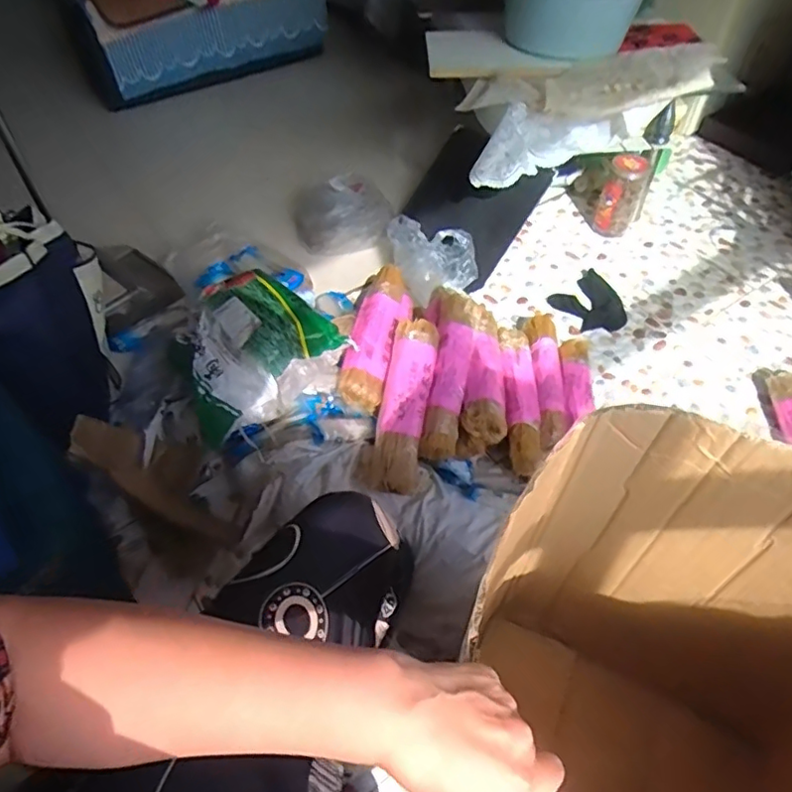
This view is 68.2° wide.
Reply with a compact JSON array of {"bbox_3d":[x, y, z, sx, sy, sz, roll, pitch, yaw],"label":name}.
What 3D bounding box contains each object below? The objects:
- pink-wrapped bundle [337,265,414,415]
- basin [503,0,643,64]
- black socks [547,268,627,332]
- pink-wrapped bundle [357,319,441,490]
[{"bbox_3d":[-0.037,-0.130,1.201,0.097,0.101,0.342,11,52,9],"label":"pink-wrapped bundle"},{"bbox_3d":[0.423,-0.956,1.430,0.327,0.147,0.303,4,51,3],"label":"basin"},{"bbox_3d":[0.493,-0.227,1.455,0.171,0.011,0.186,-27,56,-20],"label":"black socks"},{"bbox_3d":[0.014,0.006,1.088,0.107,0.065,0.348,9,66,7],"label":"pink-wrapped bundle"}]

